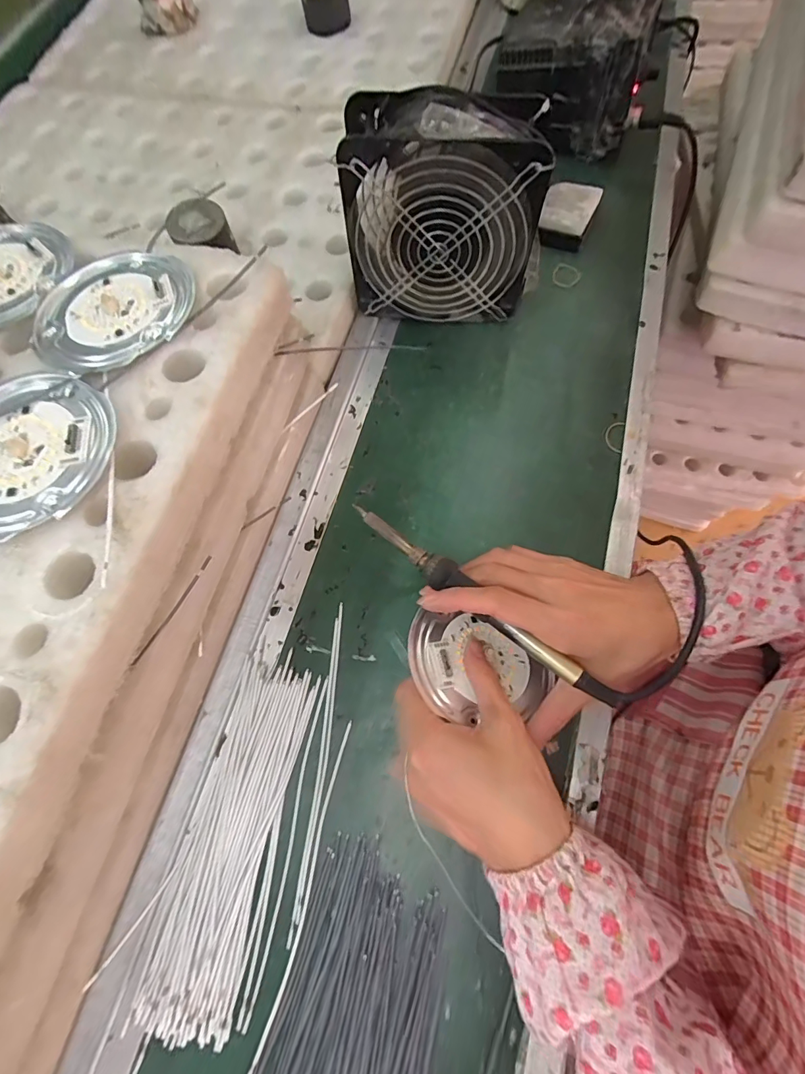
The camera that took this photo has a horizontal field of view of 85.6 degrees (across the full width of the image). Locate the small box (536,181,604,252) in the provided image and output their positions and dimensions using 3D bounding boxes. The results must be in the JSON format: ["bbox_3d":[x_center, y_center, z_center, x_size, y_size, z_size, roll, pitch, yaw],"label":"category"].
[{"bbox_3d":[0.169,-0.330,0.446,0.050,0.023,0.061,20,73,9],"label":"small box"}]

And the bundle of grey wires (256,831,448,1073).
[{"bbox_3d":[-0.039,0.311,0.241,0.100,0.009,0.237,10,72,5],"label":"bundle of grey wires"}]

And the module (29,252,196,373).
[{"bbox_3d":[-0.186,-0.148,0.282,0.094,0.009,0.103,-1,70,4],"label":"module"}]

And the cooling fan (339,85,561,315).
[{"bbox_3d":[0.033,-0.257,0.360,0.150,0.152,0.055,8,71,5],"label":"cooling fan"}]

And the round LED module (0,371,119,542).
[{"bbox_3d":[-0.214,-0.048,0.243,0.097,0.007,0.103,21,73,9],"label":"round LED module"}]

